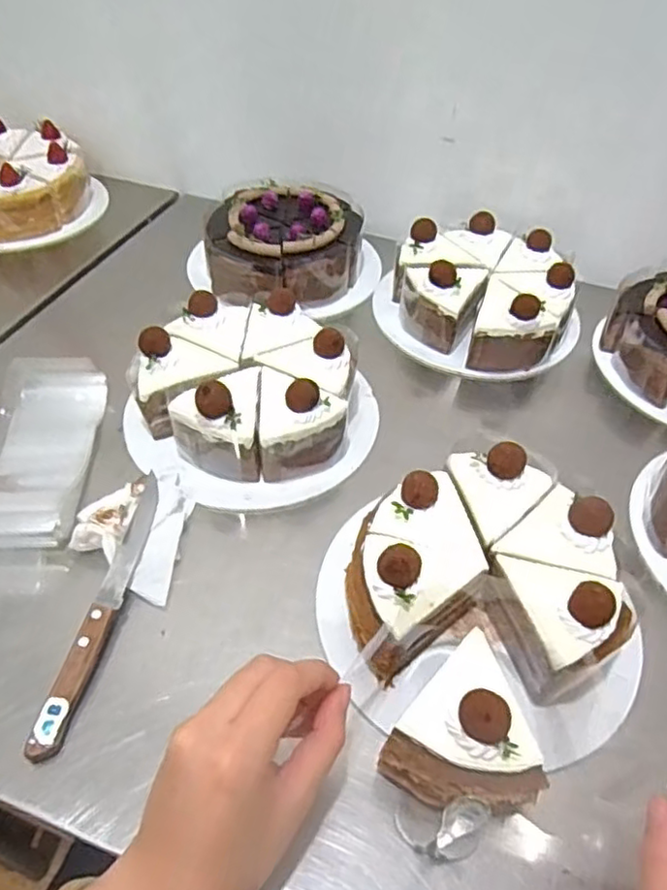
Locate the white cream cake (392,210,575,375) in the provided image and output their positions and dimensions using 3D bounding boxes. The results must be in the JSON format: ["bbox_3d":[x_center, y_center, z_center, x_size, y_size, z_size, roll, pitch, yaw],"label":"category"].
[{"bbox_3d":[0.142,-0.151,0.642,0.177,0.072,0.166,16,48,11],"label":"white cream cake"}]

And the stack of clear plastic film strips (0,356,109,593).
[{"bbox_3d":[-0.229,0.013,0.497,0.073,0.033,0.211,-1,47,-4],"label":"stack of clear plastic film strips"}]

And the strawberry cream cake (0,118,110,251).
[{"bbox_3d":[-0.384,-0.309,0.770,0.159,0.079,0.190,35,54,26],"label":"strawberry cream cake"}]

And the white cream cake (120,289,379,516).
[{"bbox_3d":[-0.065,-0.045,0.536,0.194,0.077,0.183,2,46,-2],"label":"white cream cake"}]

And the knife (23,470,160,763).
[{"bbox_3d":[-0.147,0.103,0.427,0.017,0.018,0.195,10,47,5],"label":"knife"}]

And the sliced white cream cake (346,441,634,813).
[{"bbox_3d":[0.084,0.100,0.402,0.159,0.072,0.205,33,53,25],"label":"sliced white cream cake"}]

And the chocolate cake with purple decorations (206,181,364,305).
[{"bbox_3d":[-0.057,-0.212,0.688,0.164,0.059,0.153,2,46,-2],"label":"chocolate cake with purple decorations"}]

